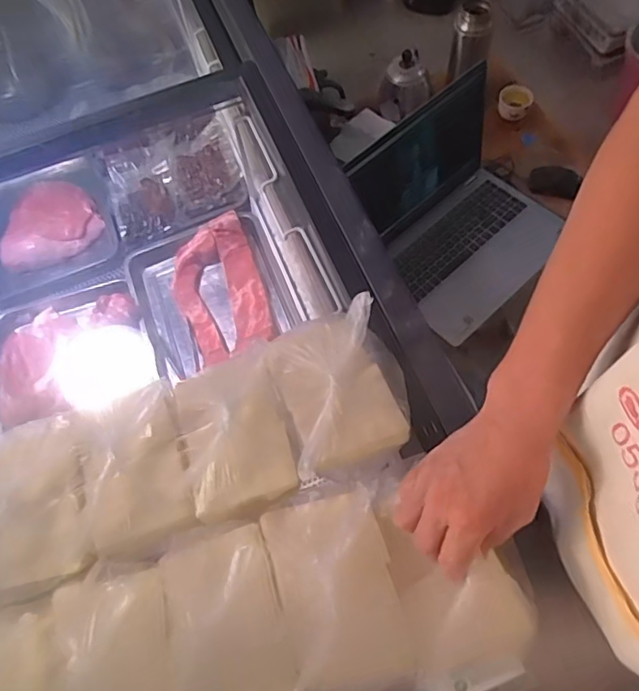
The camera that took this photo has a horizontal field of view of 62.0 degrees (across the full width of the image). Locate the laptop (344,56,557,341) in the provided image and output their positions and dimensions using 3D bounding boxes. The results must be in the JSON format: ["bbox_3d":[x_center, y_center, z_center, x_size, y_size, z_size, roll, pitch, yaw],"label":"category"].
[{"bbox_3d":[0.292,-0.261,0.976,0.332,0.251,0.292,-41,67,-14],"label":"laptop"}]

